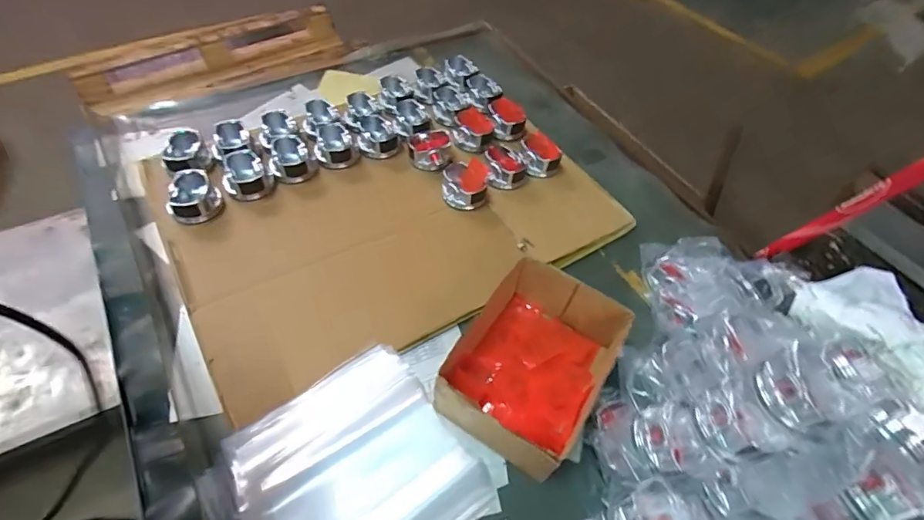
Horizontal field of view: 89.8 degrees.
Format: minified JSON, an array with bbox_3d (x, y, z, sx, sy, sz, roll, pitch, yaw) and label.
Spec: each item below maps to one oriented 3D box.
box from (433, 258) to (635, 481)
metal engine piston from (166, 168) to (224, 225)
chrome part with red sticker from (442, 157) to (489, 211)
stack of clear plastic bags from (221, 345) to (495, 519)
[{"bbox_3d":[0.081,0.119,0.543,0.150,0.088,0.208,25,53,15],"label":"box"},{"bbox_3d":[-0.390,-0.088,0.674,0.068,0.043,0.076,-28,58,-25],"label":"metal engine piston"},{"bbox_3d":[0.006,-0.119,0.727,0.069,0.049,0.068,3,51,-3],"label":"chrome part with red sticker"},{"bbox_3d":[-0.115,0.224,0.484,0.223,0.038,0.211,-28,58,-25],"label":"stack of clear plastic bags"}]

